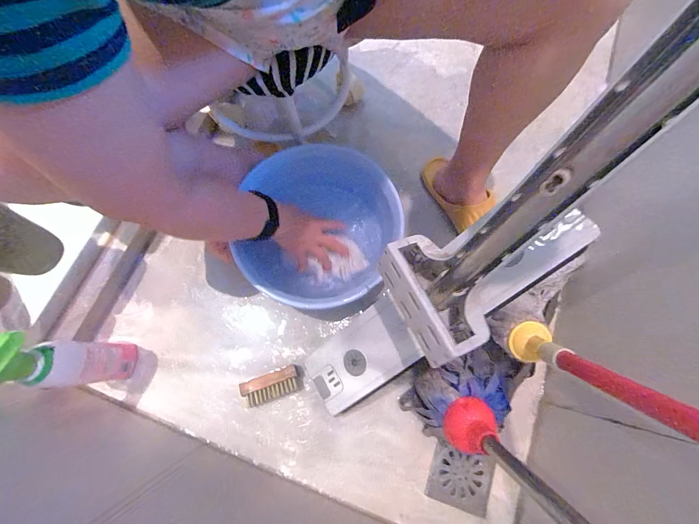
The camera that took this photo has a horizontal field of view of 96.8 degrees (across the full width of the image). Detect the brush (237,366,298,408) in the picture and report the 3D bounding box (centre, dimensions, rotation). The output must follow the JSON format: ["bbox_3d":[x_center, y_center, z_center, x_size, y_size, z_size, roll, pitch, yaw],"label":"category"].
[{"bbox_3d":[-0.130,0.207,0.519,0.089,0.038,0.040,-18,76,-6],"label":"brush"}]

